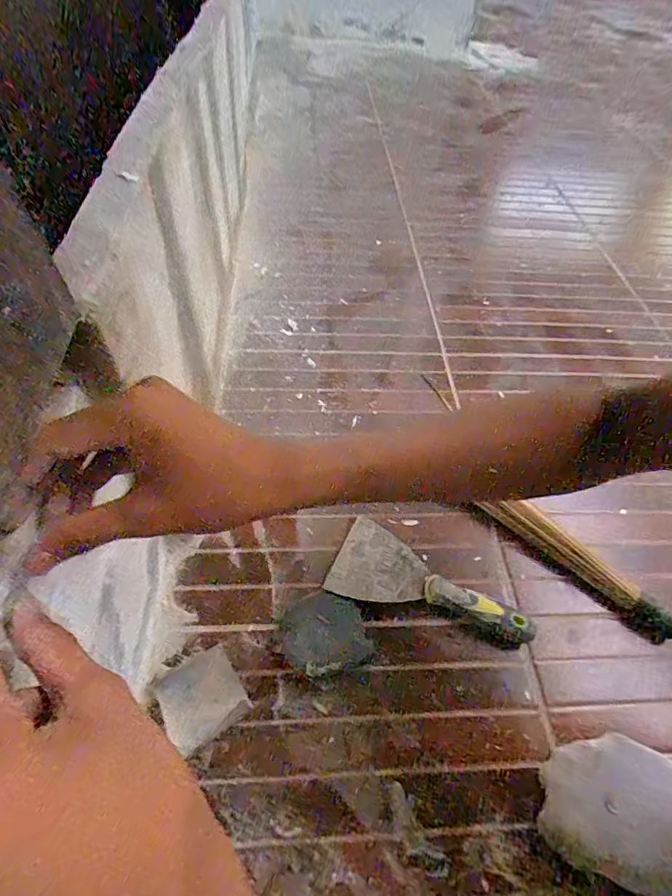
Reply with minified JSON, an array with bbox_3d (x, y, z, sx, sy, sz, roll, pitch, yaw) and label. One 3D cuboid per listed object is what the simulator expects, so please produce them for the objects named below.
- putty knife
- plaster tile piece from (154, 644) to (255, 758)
[{"bbox_3d":[0.095,0.142,0.450,0.196,0.023,0.086,23,54,11],"label":"putty knife"},{"bbox_3d":[-0.114,0.213,0.385,0.065,0.008,0.065,-25,59,-22],"label":"plaster tile piece"}]

